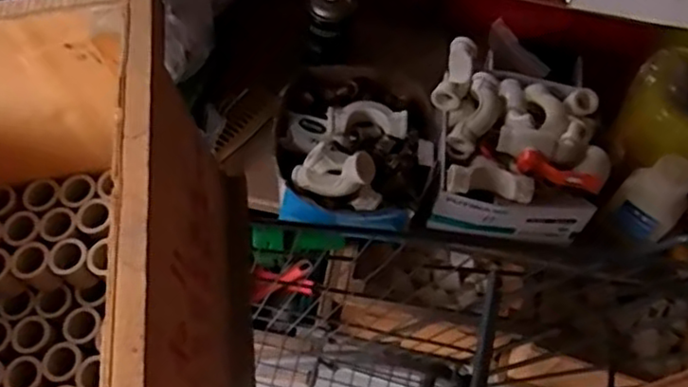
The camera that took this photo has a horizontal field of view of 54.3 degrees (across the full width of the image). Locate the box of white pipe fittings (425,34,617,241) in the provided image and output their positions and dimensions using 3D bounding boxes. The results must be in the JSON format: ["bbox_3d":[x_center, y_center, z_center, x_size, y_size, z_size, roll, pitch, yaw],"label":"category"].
[{"bbox_3d":[0.217,-0.067,0.858,0.197,0.098,0.220,6,64,0],"label":"box of white pipe fittings"}]

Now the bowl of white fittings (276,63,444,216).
[{"bbox_3d":[0.020,-0.081,0.829,0.200,0.110,0.215,1,64,-2],"label":"bowl of white fittings"}]

